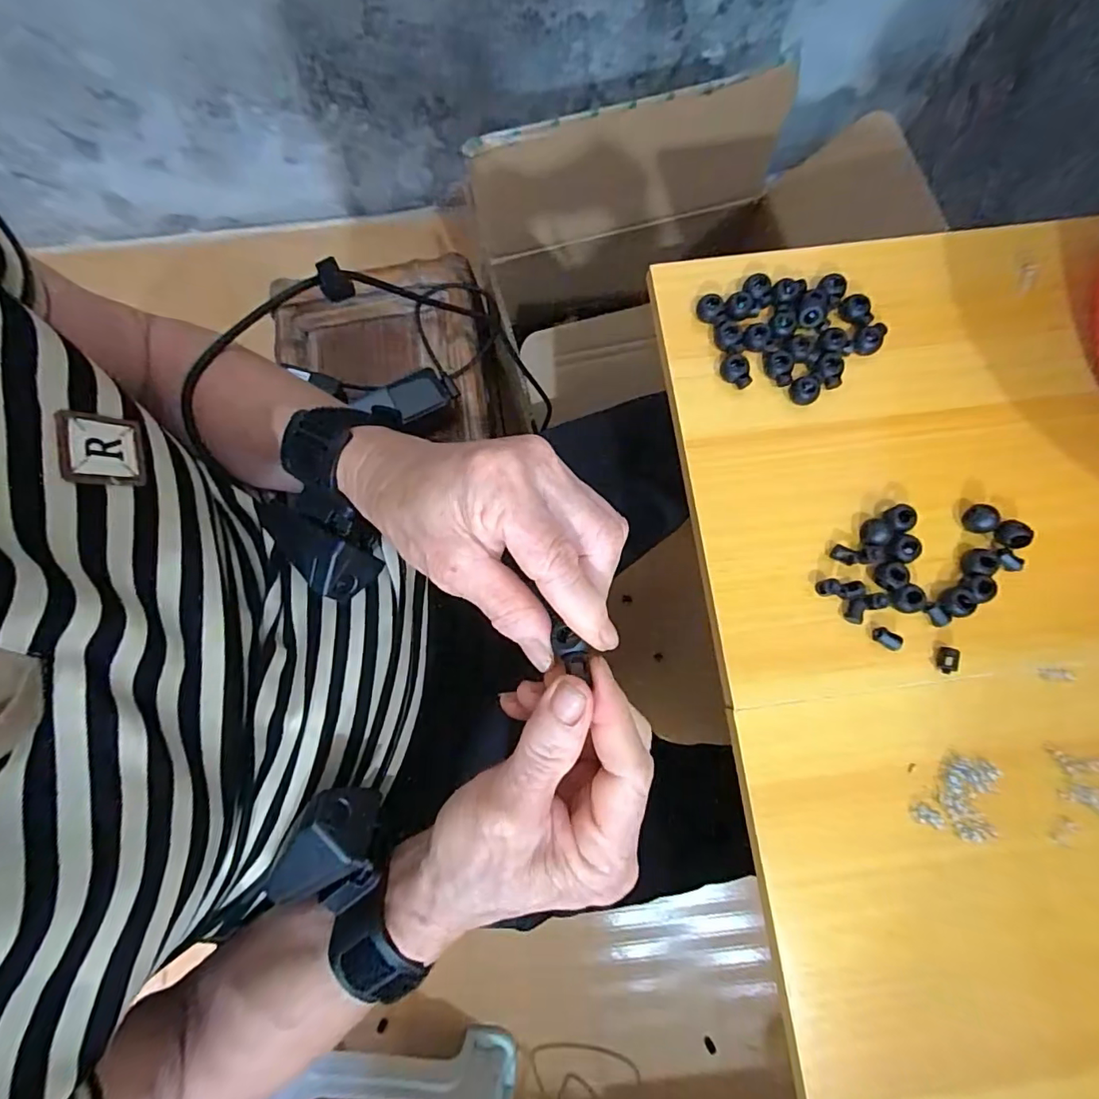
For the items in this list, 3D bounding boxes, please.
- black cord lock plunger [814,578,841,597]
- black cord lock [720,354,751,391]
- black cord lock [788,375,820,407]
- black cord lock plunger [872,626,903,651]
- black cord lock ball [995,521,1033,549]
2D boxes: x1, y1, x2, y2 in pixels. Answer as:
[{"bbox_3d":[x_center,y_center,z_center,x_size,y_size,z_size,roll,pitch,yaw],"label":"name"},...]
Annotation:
[{"bbox_3d":[0.165,0.023,0.306,0.009,0.016,0.010,-13,79,-3],"label":"black cord lock plunger"},{"bbox_3d":[0.121,-0.114,0.335,0.022,0.012,0.017,36,80,6],"label":"black cord lock"},{"bbox_3d":[0.164,-0.102,0.334,0.014,0.012,0.018,-43,82,-8],"label":"black cord lock"},{"bbox_3d":[0.197,0.052,0.304,0.014,0.007,0.009,33,80,6],"label":"black cord lock plunger"},{"bbox_3d":[0.275,-0.008,0.312,0.017,0.015,0.017,0,79,-1],"label":"black cord lock ball"}]

